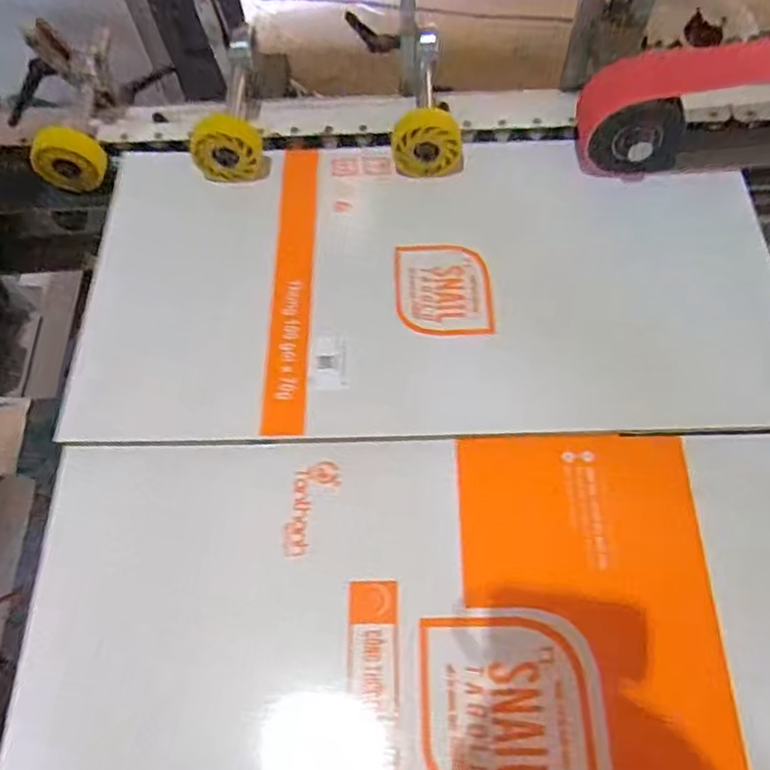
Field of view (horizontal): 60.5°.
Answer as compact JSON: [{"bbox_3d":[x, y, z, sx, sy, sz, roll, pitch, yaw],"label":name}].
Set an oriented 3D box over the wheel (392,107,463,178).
[{"bbox_3d":[0.048,-0.270,0.738,0.075,0.091,0.031,6,66,5],"label":"wheel"}]

